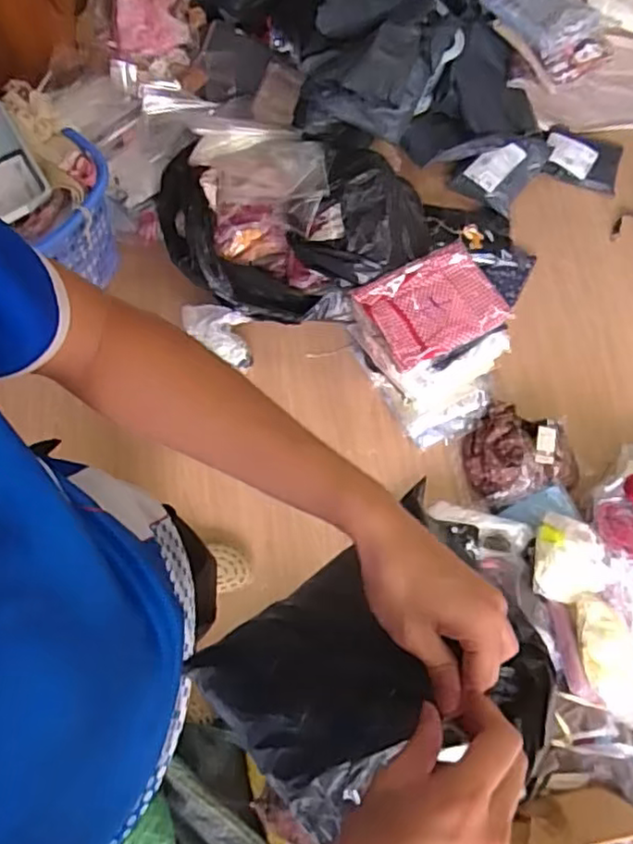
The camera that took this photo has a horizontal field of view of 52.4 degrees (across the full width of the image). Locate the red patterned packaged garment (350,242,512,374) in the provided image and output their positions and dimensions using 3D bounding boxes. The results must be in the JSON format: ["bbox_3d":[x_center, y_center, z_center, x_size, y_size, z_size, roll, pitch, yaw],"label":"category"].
[{"bbox_3d":[0.270,-0.270,1.472,0.312,0.046,0.227,-26,76,-11],"label":"red patterned packaged garment"}]

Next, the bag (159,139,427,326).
[{"bbox_3d":[-0.061,-0.493,1.547,0.655,0.232,0.438,12,72,0],"label":"bag"}]

